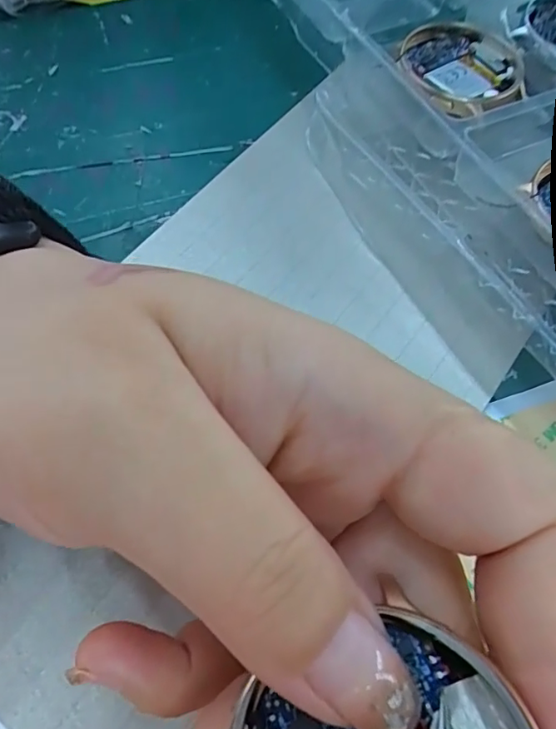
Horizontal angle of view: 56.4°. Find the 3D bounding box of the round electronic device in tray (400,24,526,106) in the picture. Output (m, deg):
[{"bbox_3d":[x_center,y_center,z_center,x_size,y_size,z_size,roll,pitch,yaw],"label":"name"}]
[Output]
[{"bbox_3d":[0.069,-0.111,0.192,0.044,0.007,0.043,8,62,6],"label":"round electronic device in tray"}]

